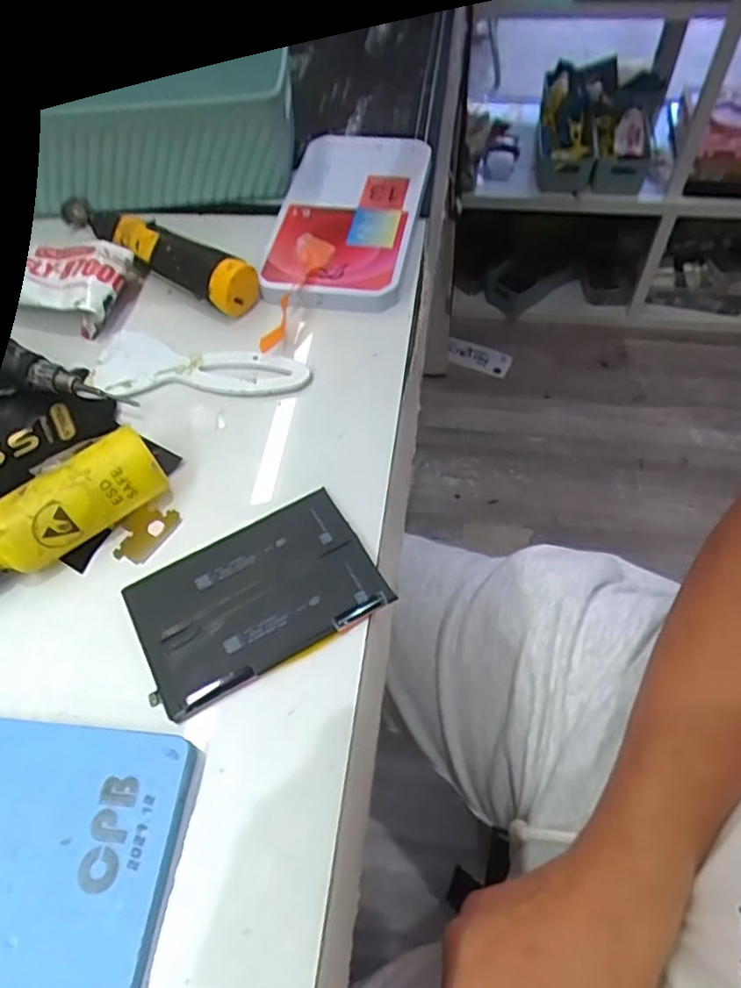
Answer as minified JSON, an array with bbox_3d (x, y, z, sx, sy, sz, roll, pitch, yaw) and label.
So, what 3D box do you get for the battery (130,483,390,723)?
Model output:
[{"bbox_3d":[-0.051,0.045,0.282,0.103,0.011,0.069,-24,60,-16],"label":"battery"}]

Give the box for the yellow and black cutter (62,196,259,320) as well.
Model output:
[{"bbox_3d":[-0.146,-0.164,0.407,0.177,0.032,0.030,32,61,19],"label":"yellow and black cutter"}]

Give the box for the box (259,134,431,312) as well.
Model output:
[{"bbox_3d":[-0.012,-0.194,0.426,0.090,0.019,0.179,9,57,5],"label":"box"}]

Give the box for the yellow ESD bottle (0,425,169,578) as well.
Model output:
[{"bbox_3d":[-0.151,0.015,0.289,0.115,0.036,0.033,-32,62,-20],"label":"yellow ESD bottle"}]

